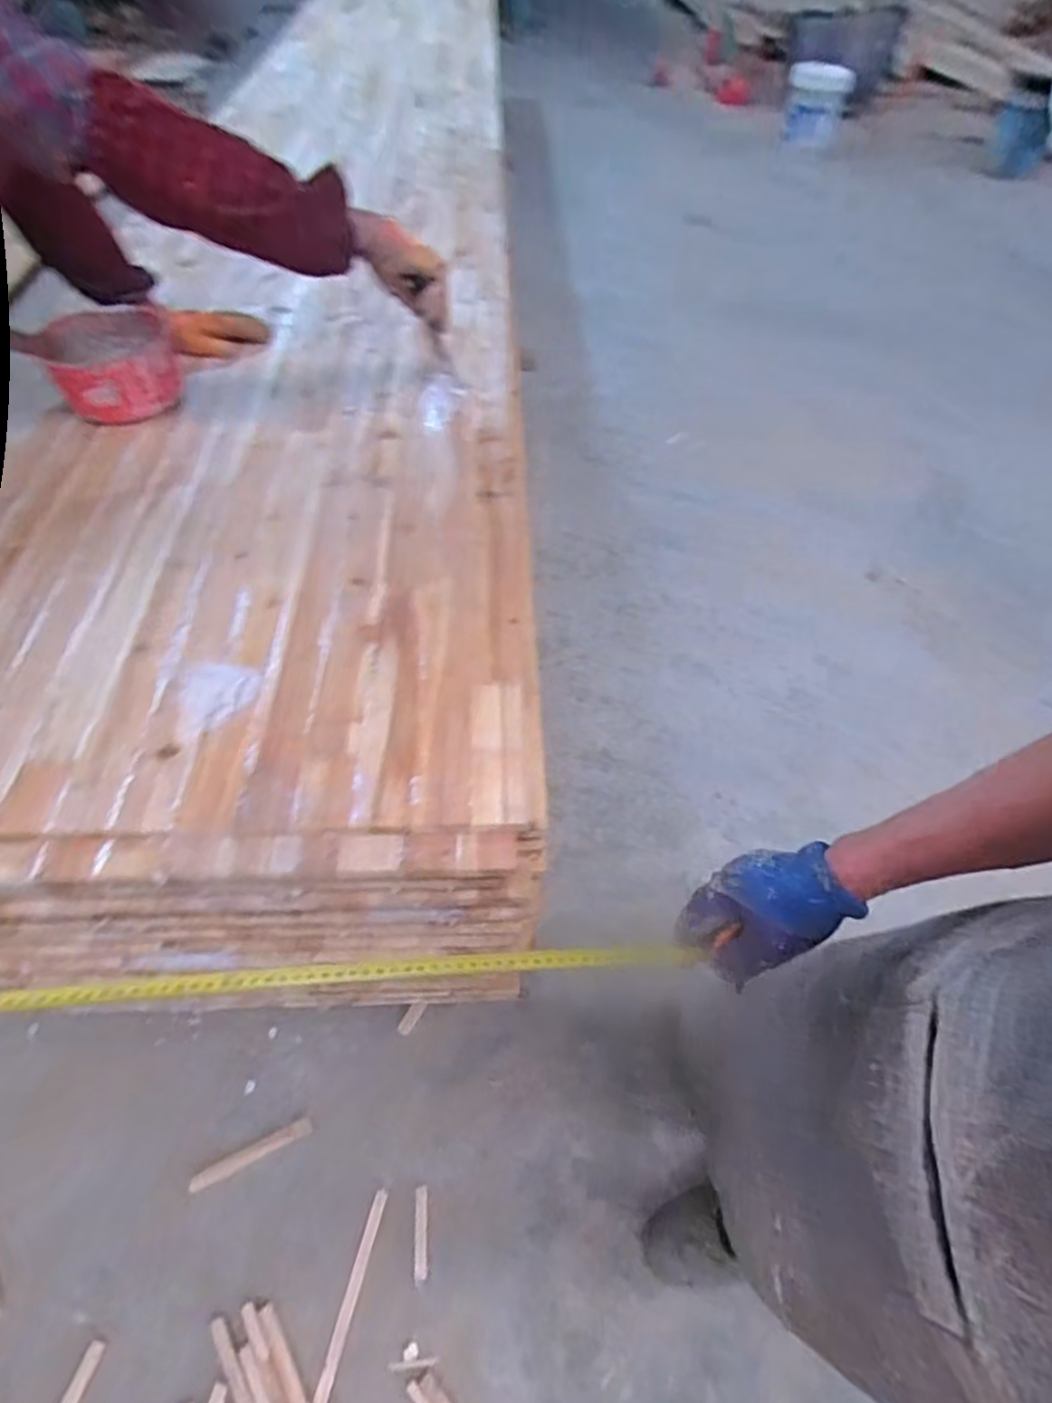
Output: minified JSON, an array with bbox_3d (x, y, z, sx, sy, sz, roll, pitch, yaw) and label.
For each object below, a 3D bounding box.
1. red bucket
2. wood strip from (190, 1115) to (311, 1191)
[{"bbox_3d":[-0.635,-0.513,1.032,0.178,0.103,0.178,1,55,-1],"label":"red bucket"},{"bbox_3d":[-0.424,0.702,1.031,0.181,0.006,0.025,-20,55,-16],"label":"wood strip"}]

